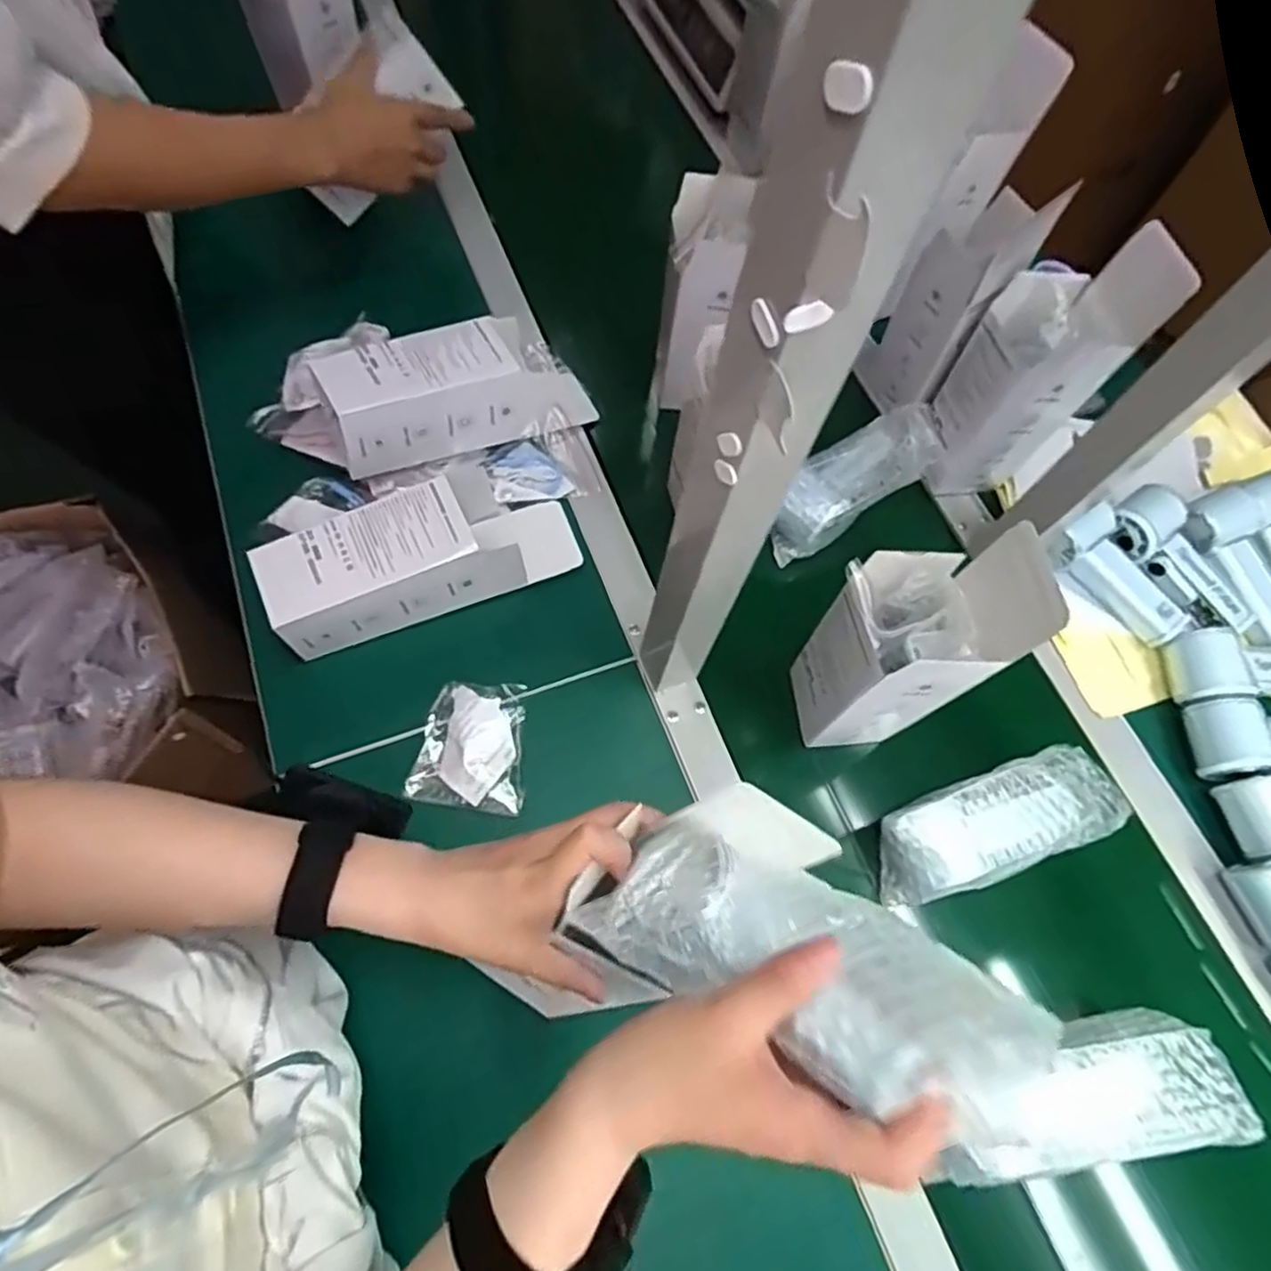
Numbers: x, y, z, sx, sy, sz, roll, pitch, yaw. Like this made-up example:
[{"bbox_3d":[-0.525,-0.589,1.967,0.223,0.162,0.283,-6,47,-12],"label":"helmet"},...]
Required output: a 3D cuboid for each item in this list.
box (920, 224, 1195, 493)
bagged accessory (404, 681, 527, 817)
[{"bbox_3d":[0.338,-0.229,0.611,0.094,0.229,0.075,1,64,-3],"label":"box"},{"bbox_3d":[-0.127,0.085,0.566,0.086,0.017,0.102,9,64,1],"label":"bagged accessory"}]

